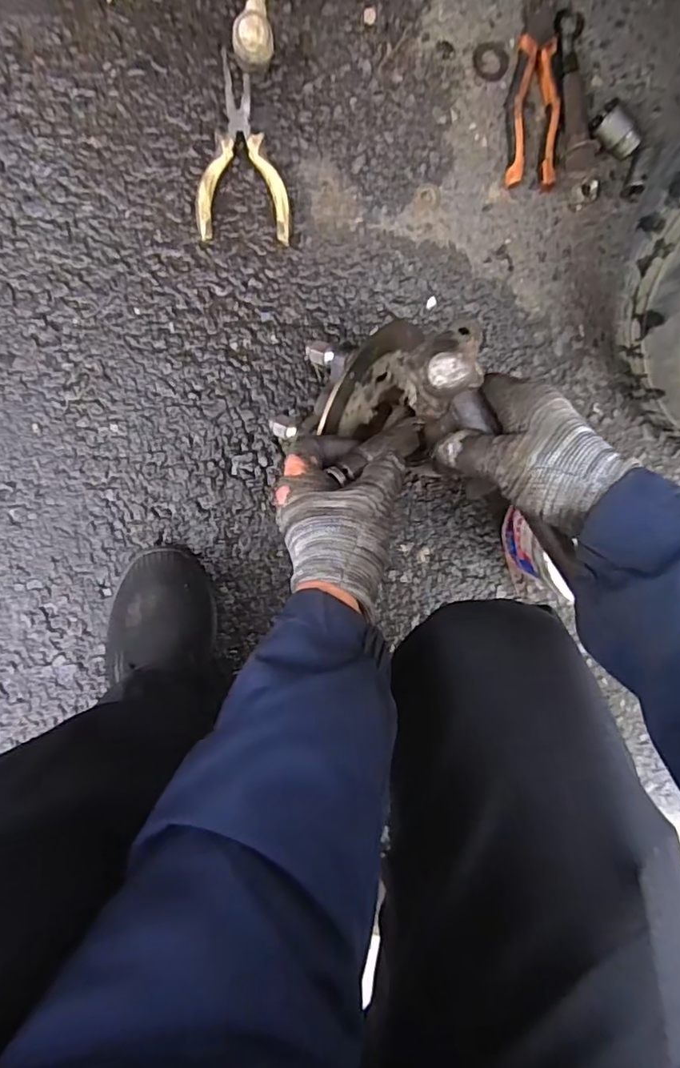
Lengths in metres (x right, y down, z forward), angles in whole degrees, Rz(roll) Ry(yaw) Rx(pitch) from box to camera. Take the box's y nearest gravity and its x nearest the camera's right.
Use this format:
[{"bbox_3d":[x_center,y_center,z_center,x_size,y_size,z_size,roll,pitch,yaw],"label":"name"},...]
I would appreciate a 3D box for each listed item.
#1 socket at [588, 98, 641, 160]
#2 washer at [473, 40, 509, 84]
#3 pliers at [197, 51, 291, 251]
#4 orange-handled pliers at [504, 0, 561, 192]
[{"bbox_3d":[0.265,-0.388,0.557,0.050,0.033,0.032,43,89,-8],"label":"socket"},{"bbox_3d":[0.146,-0.456,0.551,0.034,0.004,0.037,-1,95,-7],"label":"washer"},{"bbox_3d":[-0.087,-0.345,0.519,0.084,0.028,0.145,0,95,-7],"label":"pliers"},{"bbox_3d":[0.189,-0.437,0.550,0.047,0.020,0.195,2,94,-7],"label":"orange-handled pliers"}]

